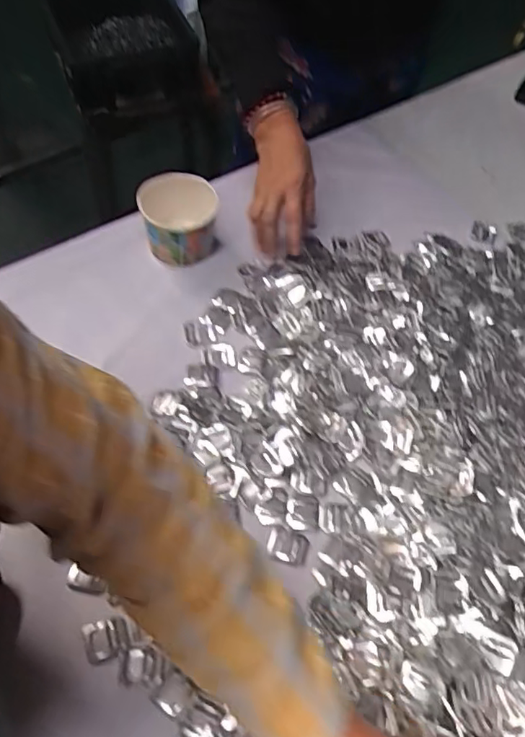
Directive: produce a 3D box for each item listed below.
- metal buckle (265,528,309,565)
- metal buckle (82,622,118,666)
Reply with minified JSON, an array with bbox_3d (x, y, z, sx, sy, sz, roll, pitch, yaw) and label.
[{"bbox_3d":[0.023,0.167,0.537,0.038,0.004,0.028,18,58,7],"label":"metal buckle"},{"bbox_3d":[-0.136,0.229,0.481,0.026,0.004,0.034,-18,61,-14],"label":"metal buckle"}]

